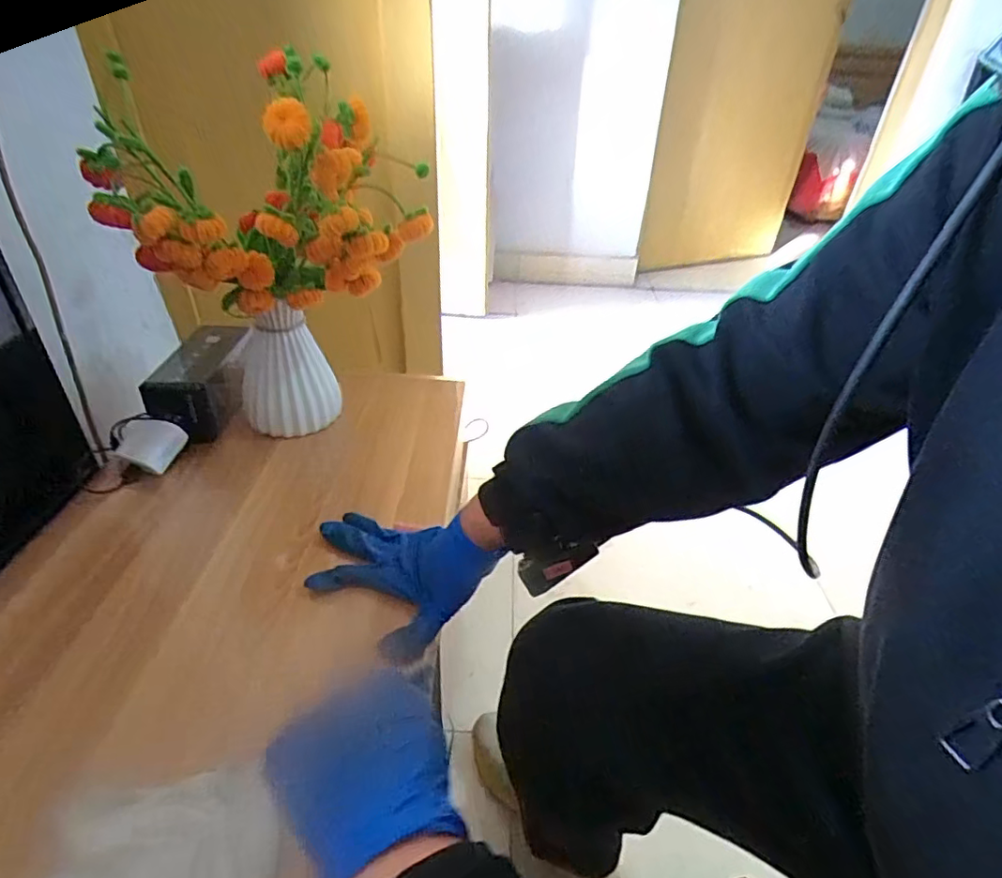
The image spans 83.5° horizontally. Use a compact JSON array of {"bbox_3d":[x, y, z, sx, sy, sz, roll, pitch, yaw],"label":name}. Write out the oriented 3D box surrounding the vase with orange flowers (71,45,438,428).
[{"bbox_3d":[-0.242,-0.157,0.594,0.261,0.379,0.242,-17,39,-26],"label":"vase with orange flowers"}]

